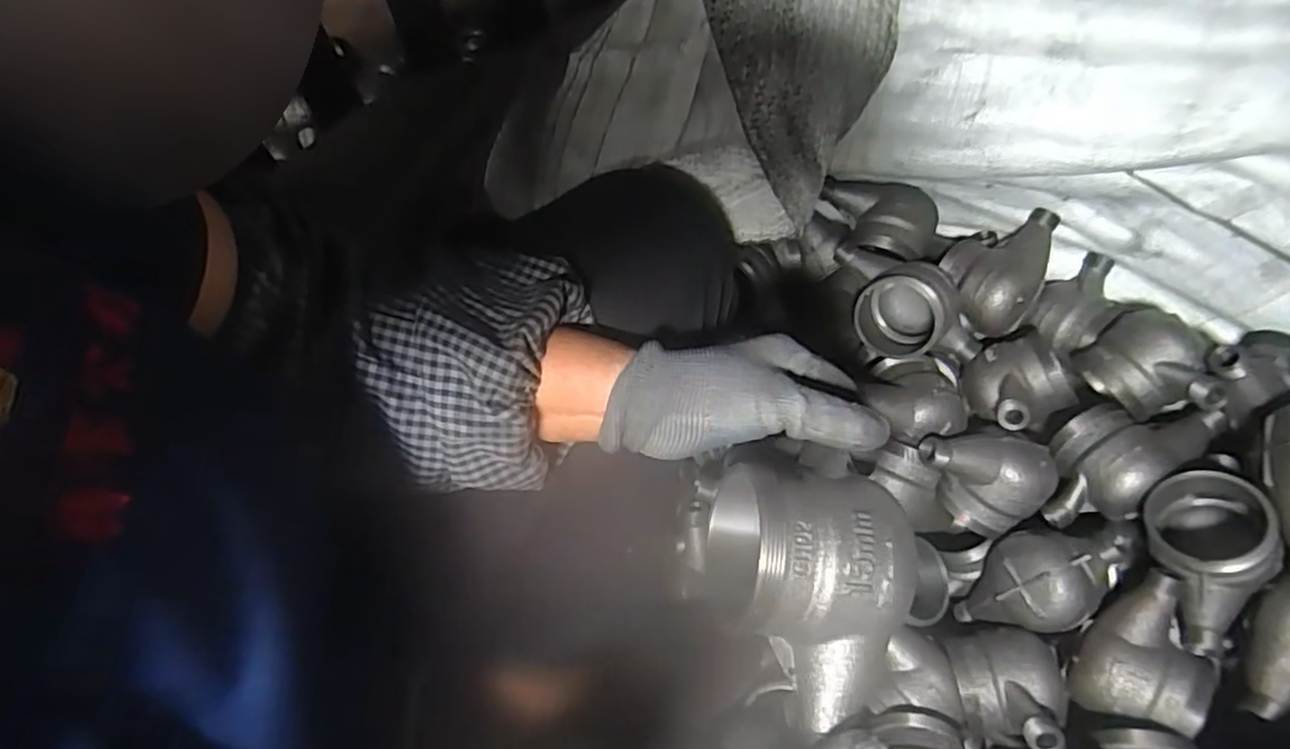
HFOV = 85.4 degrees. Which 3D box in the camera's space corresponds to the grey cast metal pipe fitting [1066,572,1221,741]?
[{"bbox_3d":[0.395,0.225,0.545,0.082,0.055,0.105,41,75,14],"label":"grey cast metal pipe fitting"}]

